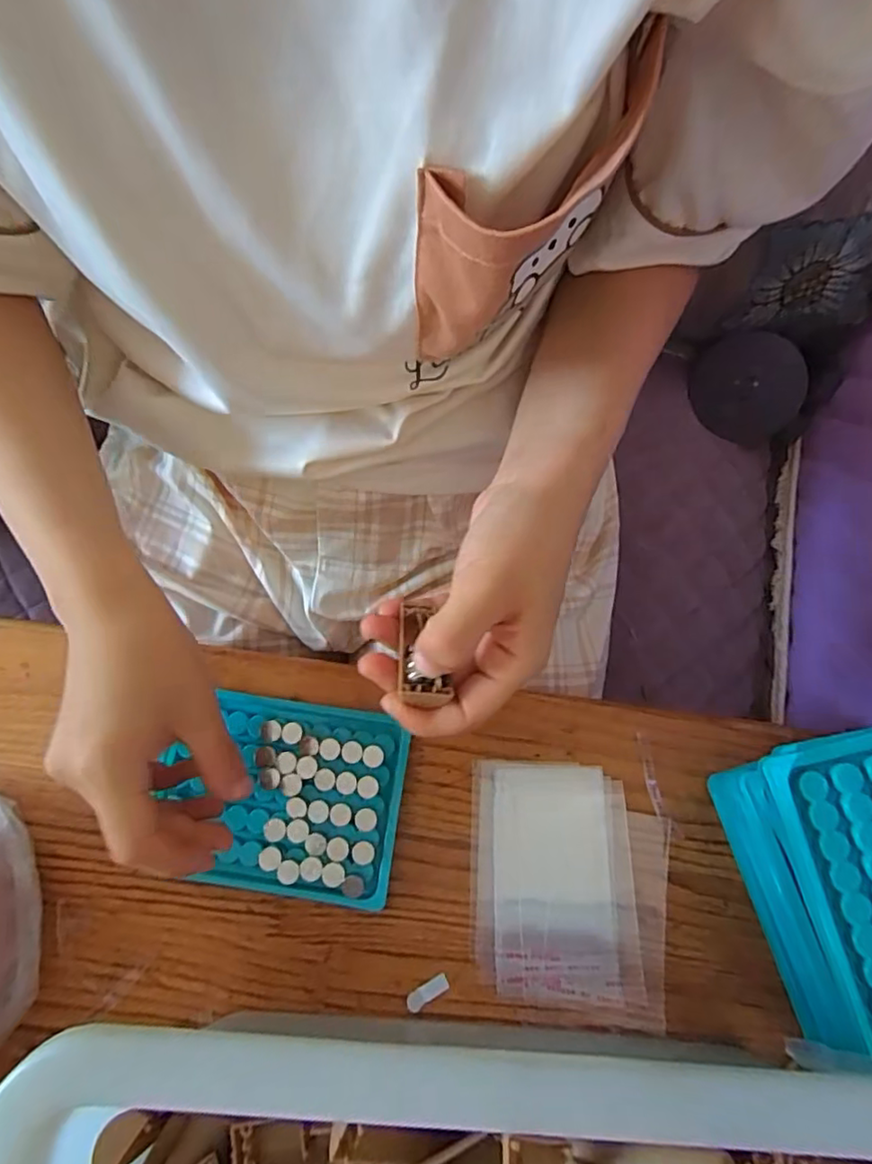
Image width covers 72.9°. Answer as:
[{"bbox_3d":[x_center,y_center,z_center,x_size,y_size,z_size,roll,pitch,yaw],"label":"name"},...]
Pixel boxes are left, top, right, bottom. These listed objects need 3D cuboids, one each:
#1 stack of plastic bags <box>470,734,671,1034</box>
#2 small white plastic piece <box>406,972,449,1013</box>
[{"bbox_3d":[0.068,0.154,0.301,0.098,0.006,0.117,2,72,1],"label":"stack of plastic bags"},{"bbox_3d":[-0.004,0.199,0.286,0.022,0.004,0.008,-31,75,-9],"label":"small white plastic piece"}]

